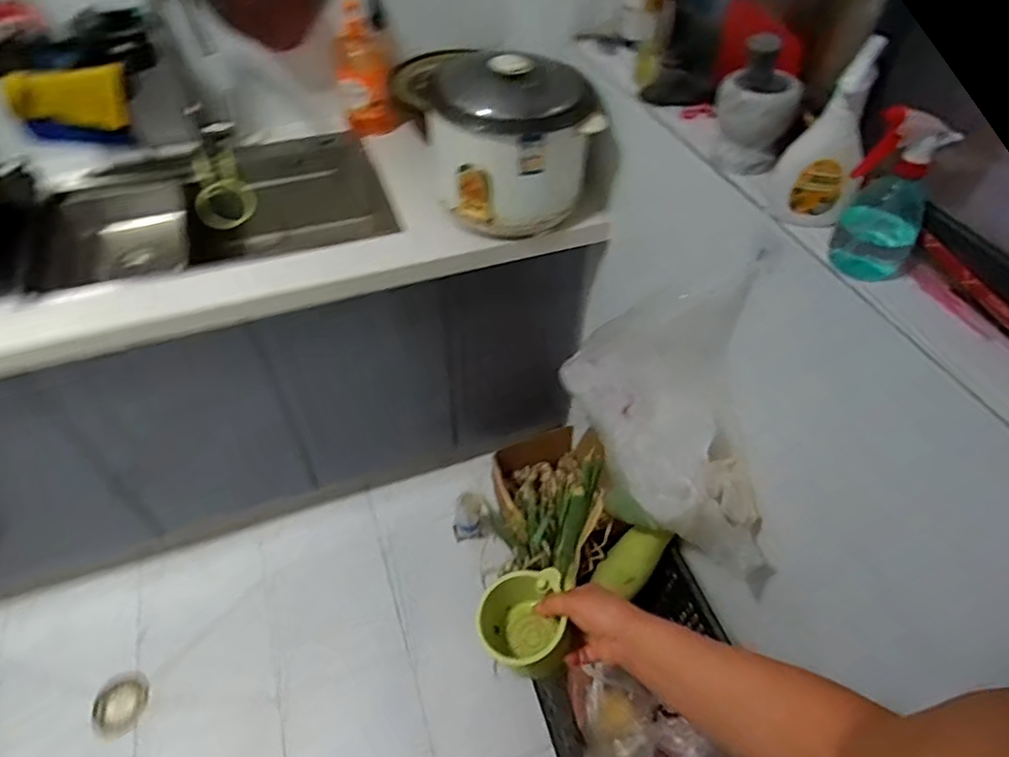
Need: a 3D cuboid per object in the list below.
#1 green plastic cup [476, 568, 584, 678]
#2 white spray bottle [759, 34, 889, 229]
[{"bbox_3d":[0.022,0.270,0.655,0.094,0.085,0.104,-14,49,-14],"label":"green plastic cup"},{"bbox_3d":[0.376,-0.272,0.685,0.078,0.210,0.094,0,47,-1],"label":"white spray bottle"}]

